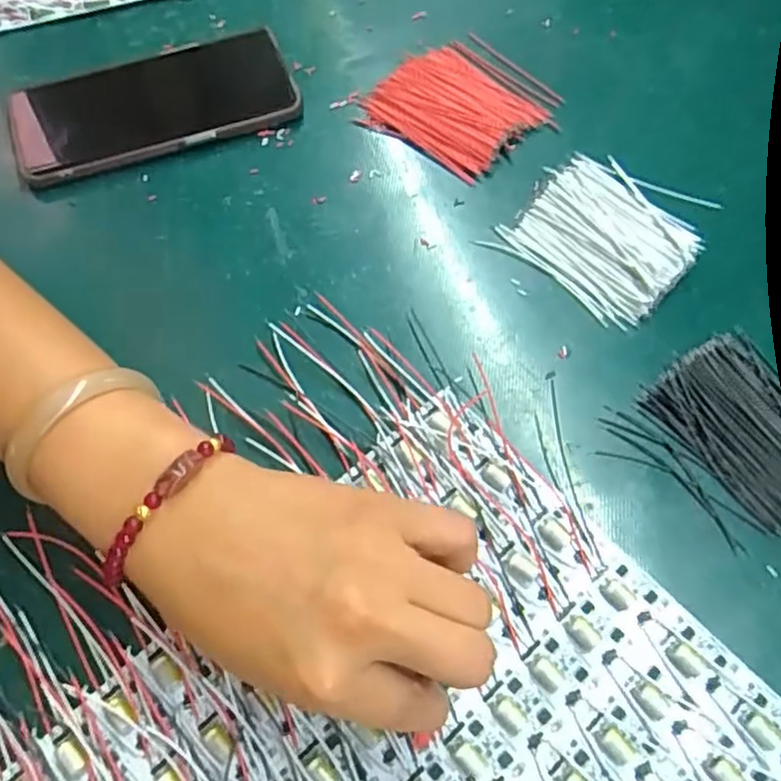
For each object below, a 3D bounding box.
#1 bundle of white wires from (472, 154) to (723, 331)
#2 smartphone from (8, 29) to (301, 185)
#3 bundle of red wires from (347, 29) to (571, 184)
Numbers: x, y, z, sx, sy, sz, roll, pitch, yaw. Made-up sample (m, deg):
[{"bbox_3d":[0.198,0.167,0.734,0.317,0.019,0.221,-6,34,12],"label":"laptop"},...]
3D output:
[{"bbox_3d":[0.118,-0.089,0.361,0.089,0.013,0.095,38,71,14],"label":"bundle of white wires"},{"bbox_3d":[-0.143,-0.173,0.405,0.164,0.009,0.077,-17,68,-8],"label":"smartphone"},{"bbox_3d":[0.042,-0.172,0.402,0.094,0.012,0.090,38,71,14],"label":"bundle of red wires"}]

